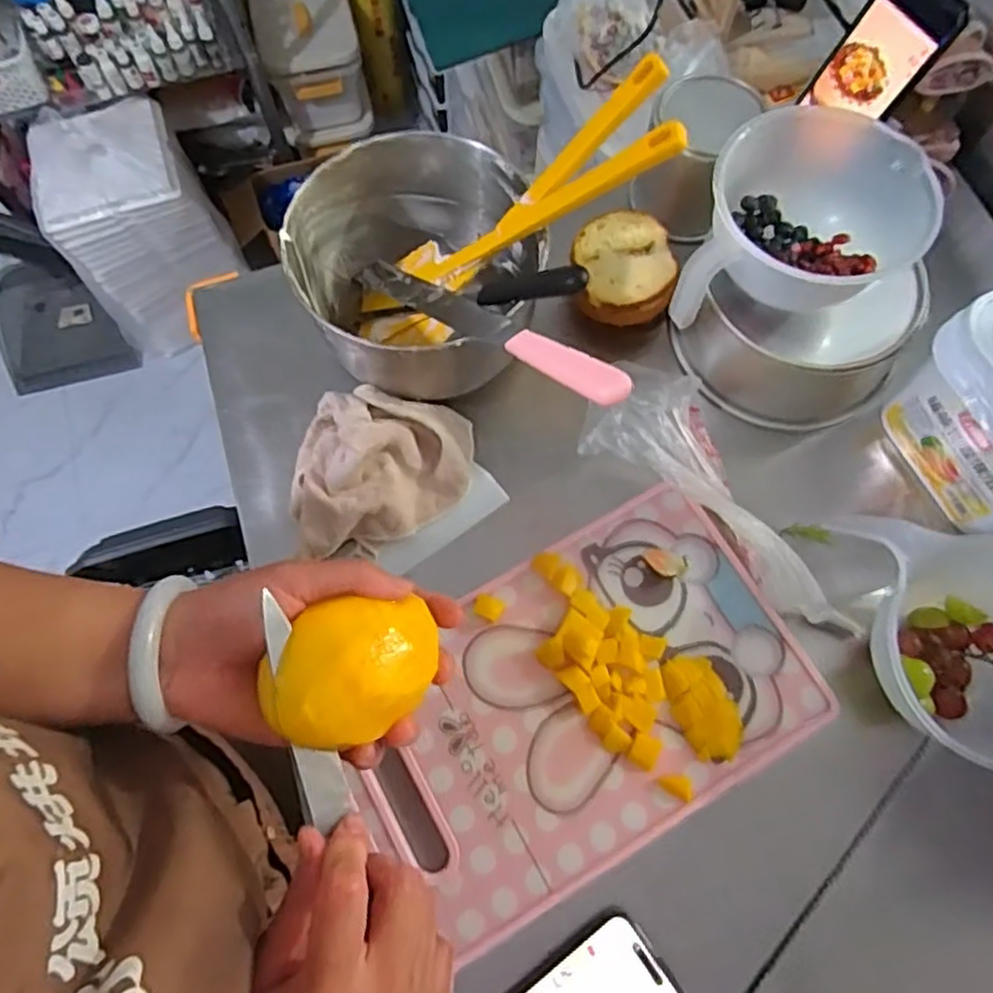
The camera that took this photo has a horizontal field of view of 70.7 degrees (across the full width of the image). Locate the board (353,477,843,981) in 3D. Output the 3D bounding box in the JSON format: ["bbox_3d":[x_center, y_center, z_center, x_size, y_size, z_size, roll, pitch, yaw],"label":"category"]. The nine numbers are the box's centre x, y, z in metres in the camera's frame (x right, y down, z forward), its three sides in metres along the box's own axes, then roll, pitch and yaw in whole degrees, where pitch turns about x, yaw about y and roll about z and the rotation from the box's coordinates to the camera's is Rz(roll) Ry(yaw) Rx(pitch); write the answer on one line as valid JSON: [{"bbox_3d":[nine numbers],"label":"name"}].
[{"bbox_3d":[0.064,0.159,0.538,0.342,0.018,0.218,-29,74,-8],"label":"board"}]

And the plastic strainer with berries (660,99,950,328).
[{"bbox_3d":[0.240,-0.203,0.541,0.153,0.075,0.160,20,72,8],"label":"plastic strainer with berries"}]

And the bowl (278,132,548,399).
[{"bbox_3d":[-0.068,-0.186,0.591,0.195,0.117,0.195,0,70,1],"label":"bowl"}]

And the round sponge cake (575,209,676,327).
[{"bbox_3d":[0.114,-0.208,0.641,0.084,0.046,0.088,0,70,1],"label":"round sponge cake"}]

